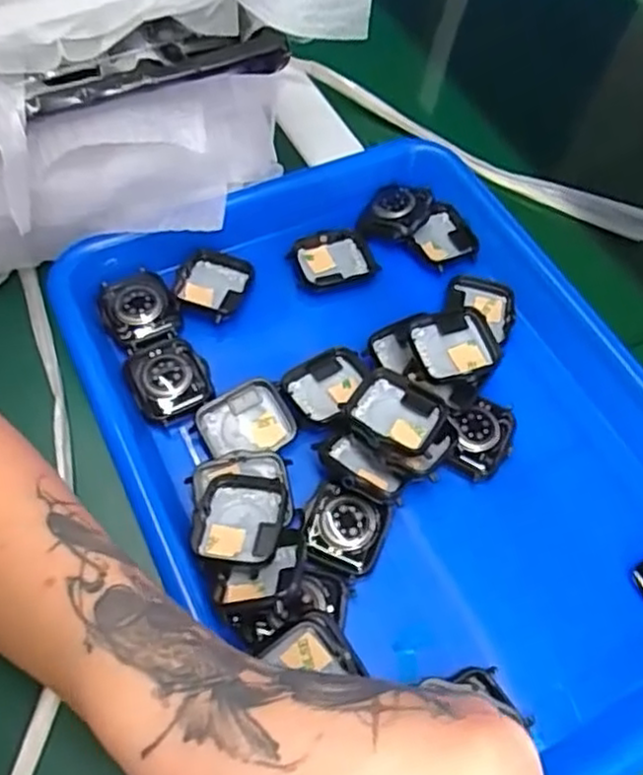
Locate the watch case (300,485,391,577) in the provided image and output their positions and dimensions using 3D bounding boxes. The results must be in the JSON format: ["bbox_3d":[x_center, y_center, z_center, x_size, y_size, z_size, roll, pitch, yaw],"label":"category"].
[{"bbox_3d":[0.010,0.065,0.316,0.037,0.014,0.037,18,60,8],"label":"watch case"}]

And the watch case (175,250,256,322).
[{"bbox_3d":[-0.060,-0.057,0.382,0.037,0.012,0.043,20,60,9],"label":"watch case"}]

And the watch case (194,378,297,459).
[{"bbox_3d":[-0.036,0.018,0.342,0.044,0.014,0.034,-24,63,-16],"label":"watch case"}]

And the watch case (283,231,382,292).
[{"bbox_3d":[0.006,-0.072,0.402,0.046,0.014,0.035,-11,60,-9],"label":"watch case"}]

